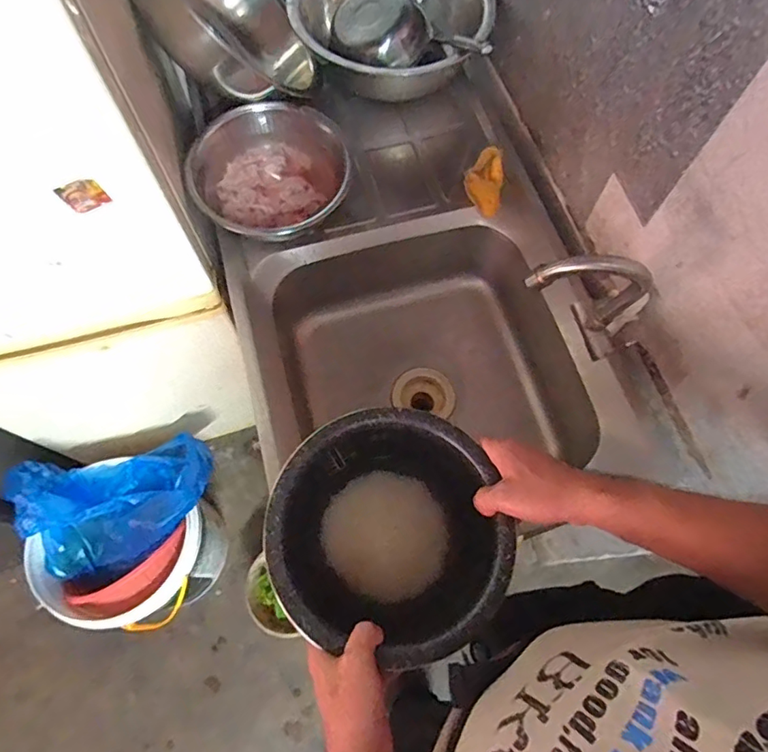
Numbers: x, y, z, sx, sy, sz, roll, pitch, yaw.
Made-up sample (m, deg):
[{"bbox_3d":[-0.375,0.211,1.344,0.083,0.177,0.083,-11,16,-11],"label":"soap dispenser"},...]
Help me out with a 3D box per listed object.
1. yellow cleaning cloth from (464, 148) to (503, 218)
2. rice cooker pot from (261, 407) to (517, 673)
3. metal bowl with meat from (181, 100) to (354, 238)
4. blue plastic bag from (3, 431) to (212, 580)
[{"bbox_3d":[0.160,-0.311,0.820,0.060,0.044,0.101,5,68,0],"label":"yellow cleaning cloth"},{"bbox_3d":[0.001,0.161,0.534,0.216,0.130,0.226,1,68,-1],"label":"rice cooker pot"},{"bbox_3d":[-0.169,-0.310,0.770,0.223,0.091,0.203,1,68,-1],"label":"metal bowl with meat"},{"bbox_3d":[-0.521,0.256,1.027,0.362,0.151,0.244,-13,69,-7],"label":"blue plastic bag"}]

